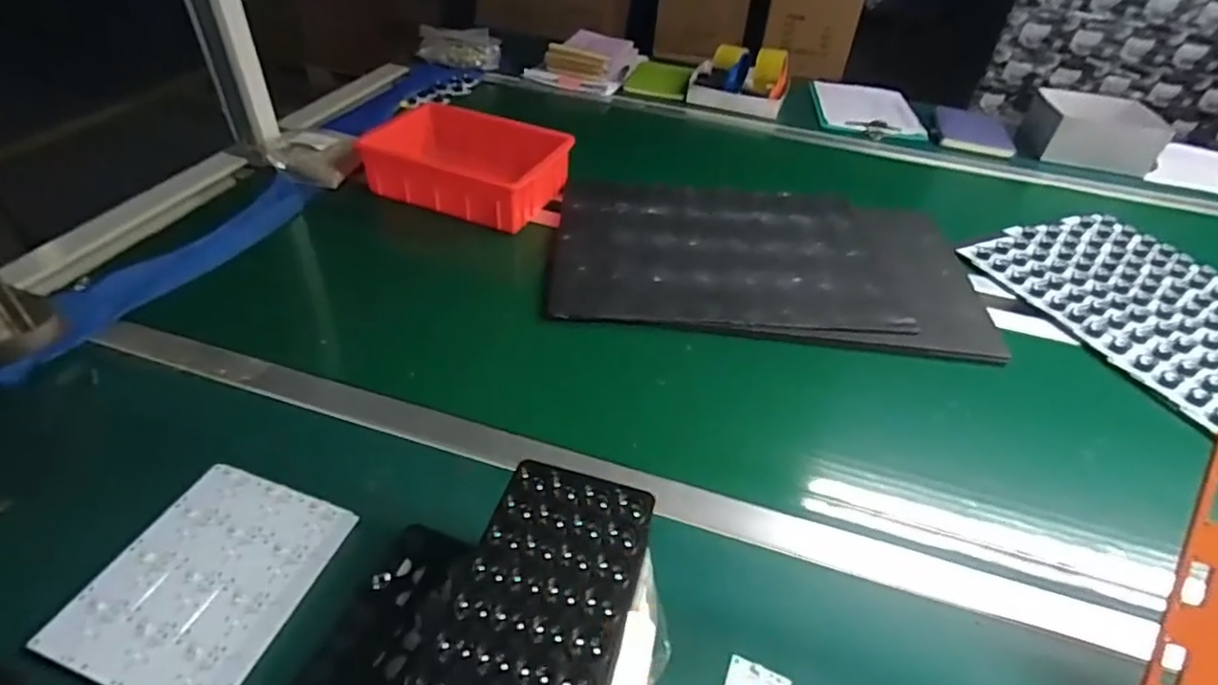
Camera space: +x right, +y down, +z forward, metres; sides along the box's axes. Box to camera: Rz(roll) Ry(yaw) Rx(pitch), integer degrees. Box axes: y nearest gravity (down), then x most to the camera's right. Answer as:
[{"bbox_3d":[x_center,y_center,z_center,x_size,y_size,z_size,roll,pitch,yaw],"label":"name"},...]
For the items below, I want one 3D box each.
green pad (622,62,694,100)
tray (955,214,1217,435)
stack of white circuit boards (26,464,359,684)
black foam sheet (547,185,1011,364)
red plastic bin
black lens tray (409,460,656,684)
[{"bbox_3d":[0.116,-0.615,1.440,0.138,0.011,0.109,13,67,9],"label":"green pad"},{"bbox_3d":[0.803,-0.047,0.876,0.334,0.026,0.467,-12,46,-18],"label":"tray"},{"bbox_3d":[-0.329,0.197,0.510,0.152,0.025,0.180,17,44,12],"label":"stack of white circuit boards"},{"bbox_3d":[0.237,-0.140,0.934,0.621,0.024,0.383,5,43,0],"label":"black foam sheet"},{"bbox_3d":[-0.225,-0.296,1.010,0.287,0.081,0.213,19,45,14],"label":"red plastic bin"},{"bbox_3d":[-0.042,0.162,0.360,0.103,0.013,0.201,13,43,9],"label":"black lens tray"}]

